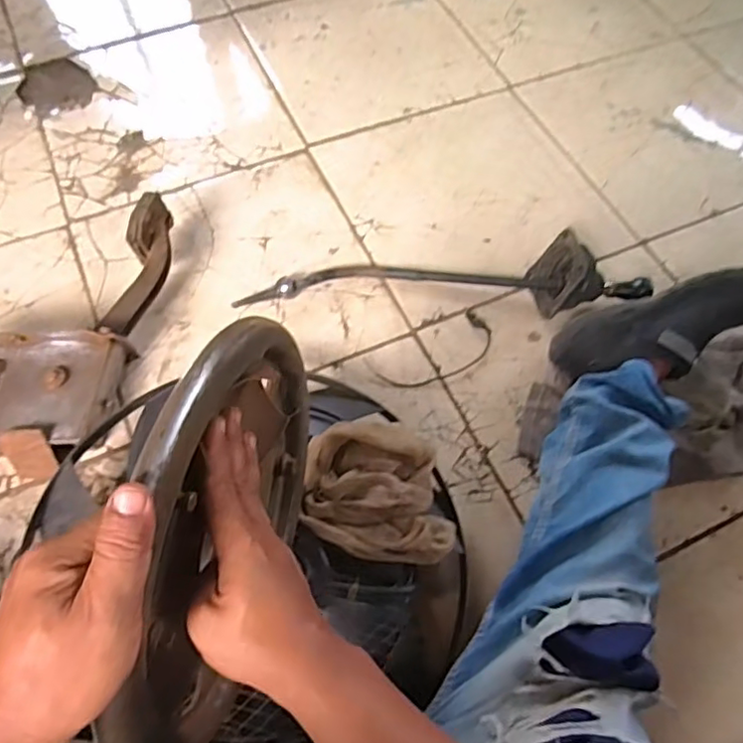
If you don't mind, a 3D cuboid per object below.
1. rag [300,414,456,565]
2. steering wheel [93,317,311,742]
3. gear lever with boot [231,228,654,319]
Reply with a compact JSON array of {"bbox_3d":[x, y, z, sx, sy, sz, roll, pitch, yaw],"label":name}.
[{"bbox_3d":[0.009,0.127,0.668,0.160,0.058,0.153,5,62,1],"label":"rag"},{"bbox_3d":[-0.098,0.108,0.420,0.036,0.265,0.284,12,64,5],"label":"steering wheel"},{"bbox_3d":[0.105,-0.143,0.886,0.593,0.097,0.107,2,62,-1],"label":"gear lever with boot"}]

